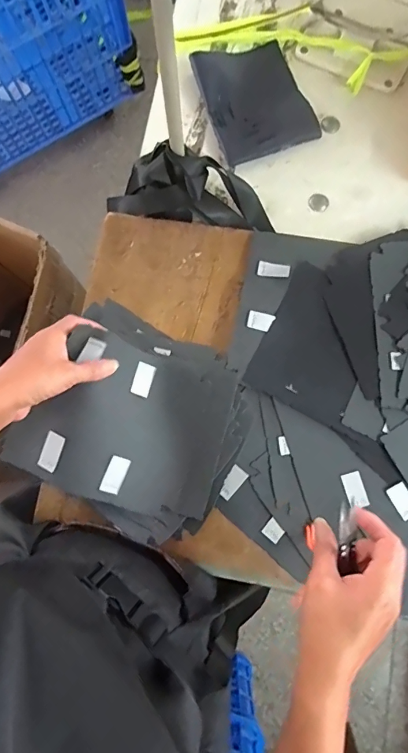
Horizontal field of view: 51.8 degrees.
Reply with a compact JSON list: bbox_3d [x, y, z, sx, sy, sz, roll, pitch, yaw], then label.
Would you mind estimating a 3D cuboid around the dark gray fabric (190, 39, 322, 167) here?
[{"bbox_3d":[0.068,-0.371,0.561,0.128,0.015,0.165,-21,78,-1],"label":"dark gray fabric"}]

